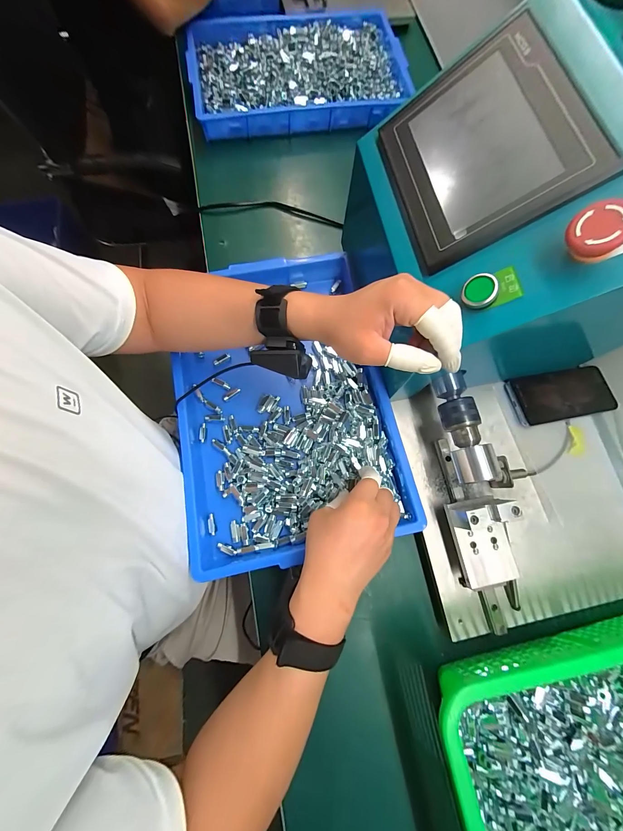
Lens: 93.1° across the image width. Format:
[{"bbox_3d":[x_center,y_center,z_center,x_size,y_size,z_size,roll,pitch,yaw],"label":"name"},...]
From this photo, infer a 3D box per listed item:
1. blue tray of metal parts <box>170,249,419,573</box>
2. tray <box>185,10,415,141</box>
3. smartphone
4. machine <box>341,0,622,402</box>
[{"bbox_3d":[-0.048,-0.024,0.422,0.288,0.051,0.418,-13,73,-5],"label":"blue tray of metal parts"},{"bbox_3d":[-0.022,-0.699,0.604,0.434,0.050,0.302,-10,76,-4],"label":"tray"},{"bbox_3d":[0.361,-0.030,0.427,0.152,0.009,0.071,-11,76,-4],"label":"smartphone"},{"bbox_3d":[0.224,-0.213,0.346,0.288,0.268,0.292,-5,79,-2],"label":"machine"}]

